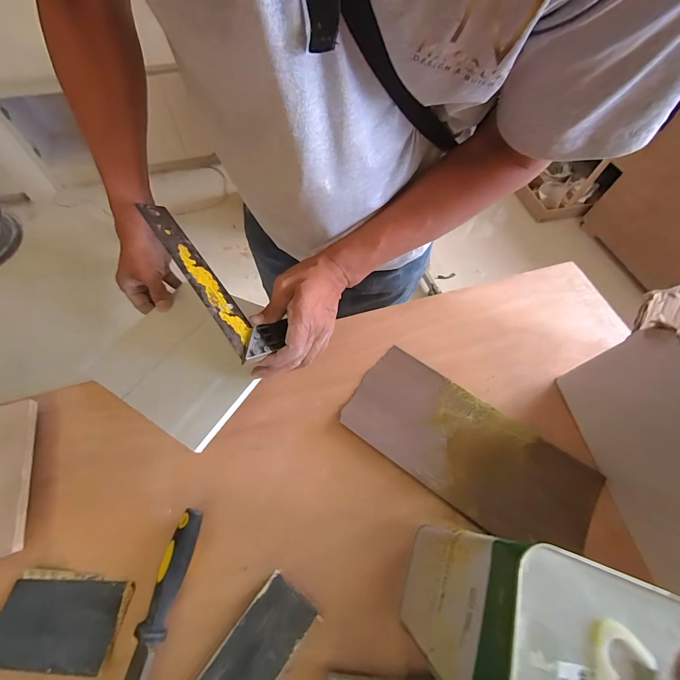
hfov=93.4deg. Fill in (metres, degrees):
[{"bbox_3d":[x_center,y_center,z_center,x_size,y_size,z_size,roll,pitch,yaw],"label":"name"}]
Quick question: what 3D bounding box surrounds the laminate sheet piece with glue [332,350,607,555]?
[{"bbox_3d":[0.166,0.141,0.426,0.317,0.010,0.145,32,62,14],"label":"laminate sheet piece with glue"}]

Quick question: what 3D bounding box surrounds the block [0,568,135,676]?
[{"bbox_3d":[-0.288,0.284,0.327,0.123,0.020,0.073,7,62,0],"label":"block"}]

